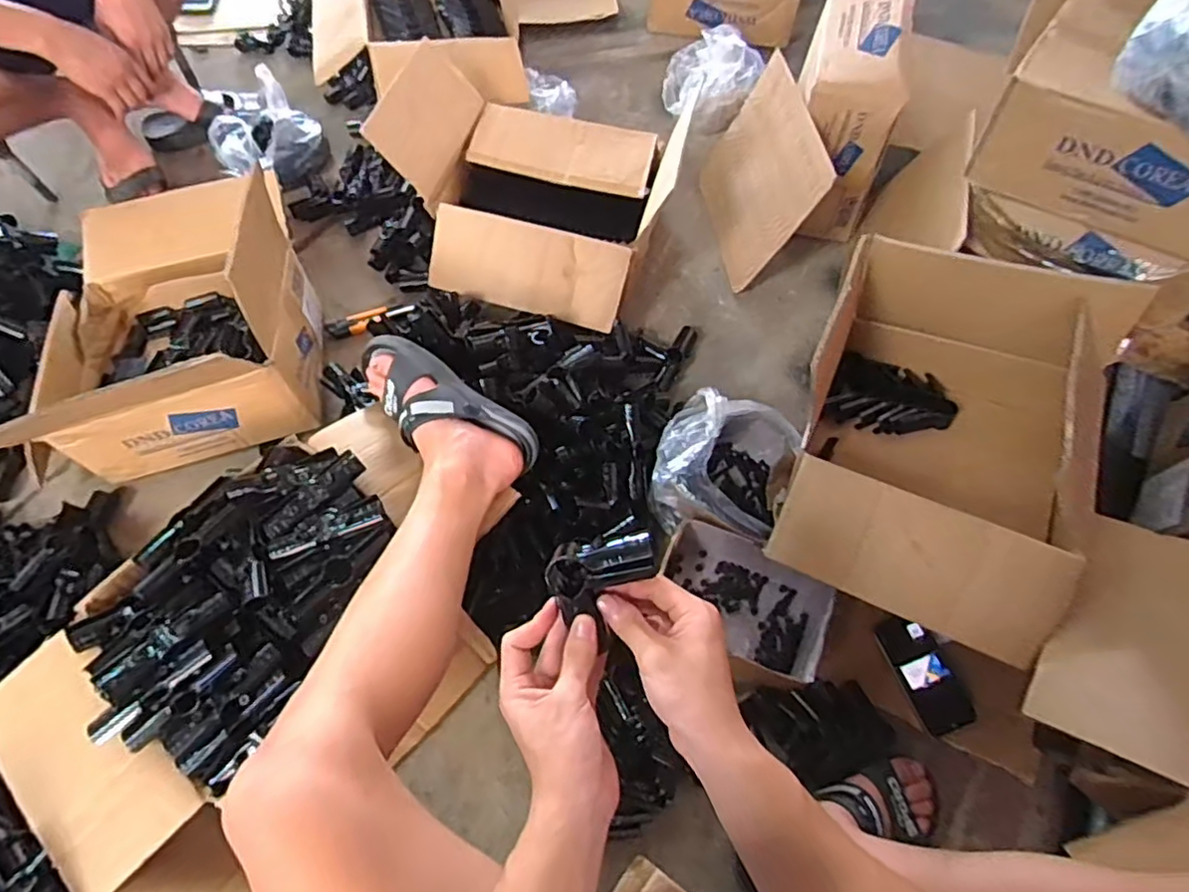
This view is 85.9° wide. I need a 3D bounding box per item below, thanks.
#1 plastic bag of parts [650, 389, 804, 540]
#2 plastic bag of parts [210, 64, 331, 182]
[{"bbox_3d":[0.178,0.028,0.880,0.172,0.122,0.189,17,62,10],"label":"plastic bag of parts"},{"bbox_3d":[-0.600,-0.579,1.190,0.174,0.131,0.152,14,64,7],"label":"plastic bag of parts"}]

